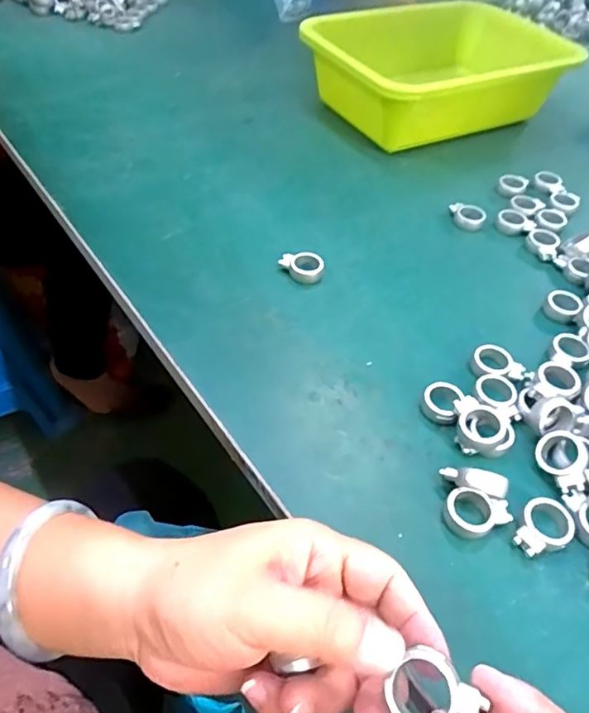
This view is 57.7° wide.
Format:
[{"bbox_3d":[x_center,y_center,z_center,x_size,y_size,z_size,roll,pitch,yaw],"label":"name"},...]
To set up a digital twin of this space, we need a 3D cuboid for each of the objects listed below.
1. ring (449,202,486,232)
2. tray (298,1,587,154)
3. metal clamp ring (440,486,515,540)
[{"bbox_3d":[0.152,-0.124,0.473,0.032,0.012,0.024,16,50,9],"label":"ring"},{"bbox_3d":[0.160,-0.310,0.582,0.268,0.082,0.169,-15,52,-17],"label":"tray"},{"bbox_3d":[0.097,0.082,0.280,0.034,0.016,0.022,11,51,10],"label":"metal clamp ring"}]

